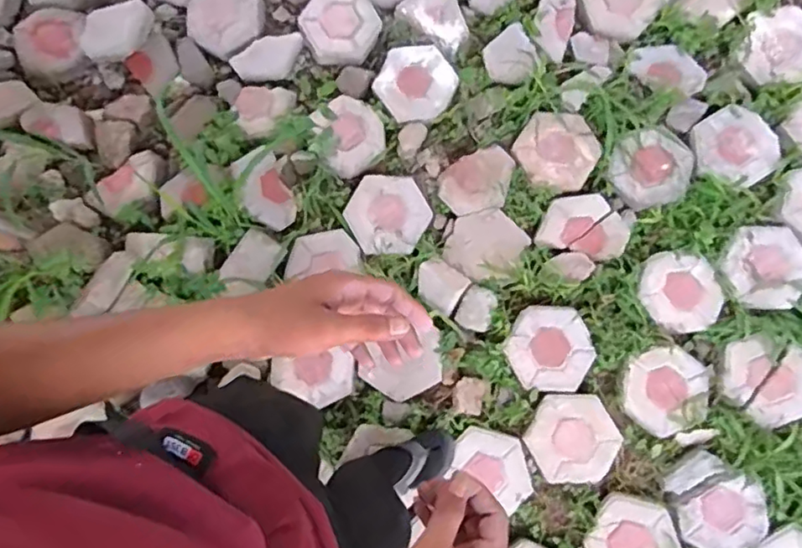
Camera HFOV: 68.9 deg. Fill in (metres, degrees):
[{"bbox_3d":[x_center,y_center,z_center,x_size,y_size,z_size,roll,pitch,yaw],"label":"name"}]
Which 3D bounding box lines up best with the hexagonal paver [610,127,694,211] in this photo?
[{"bbox_3d":[0.631,-0.266,1.469,0.199,0.051,0.188,-12,78,-1],"label":"hexagonal paver"}]

